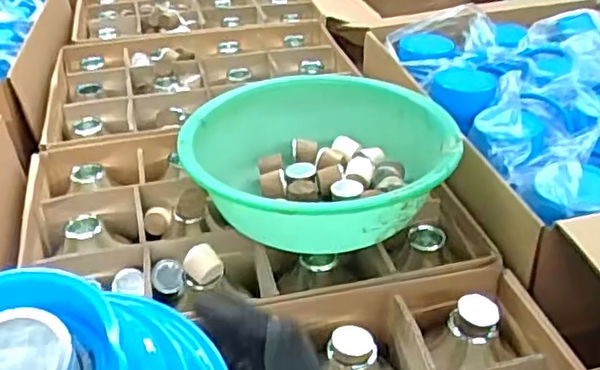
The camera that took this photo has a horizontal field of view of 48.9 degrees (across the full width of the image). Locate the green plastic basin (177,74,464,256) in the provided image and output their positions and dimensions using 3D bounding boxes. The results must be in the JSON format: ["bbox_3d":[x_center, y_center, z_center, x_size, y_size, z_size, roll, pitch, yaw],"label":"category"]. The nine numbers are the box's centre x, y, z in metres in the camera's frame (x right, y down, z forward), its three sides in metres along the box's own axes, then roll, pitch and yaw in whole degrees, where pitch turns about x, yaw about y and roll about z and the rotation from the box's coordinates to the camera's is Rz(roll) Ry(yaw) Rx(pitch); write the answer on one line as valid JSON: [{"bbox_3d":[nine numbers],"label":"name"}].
[{"bbox_3d":[0.035,-0.031,0.928,0.342,0.129,0.342,-2,33,1],"label":"green plastic basin"}]

